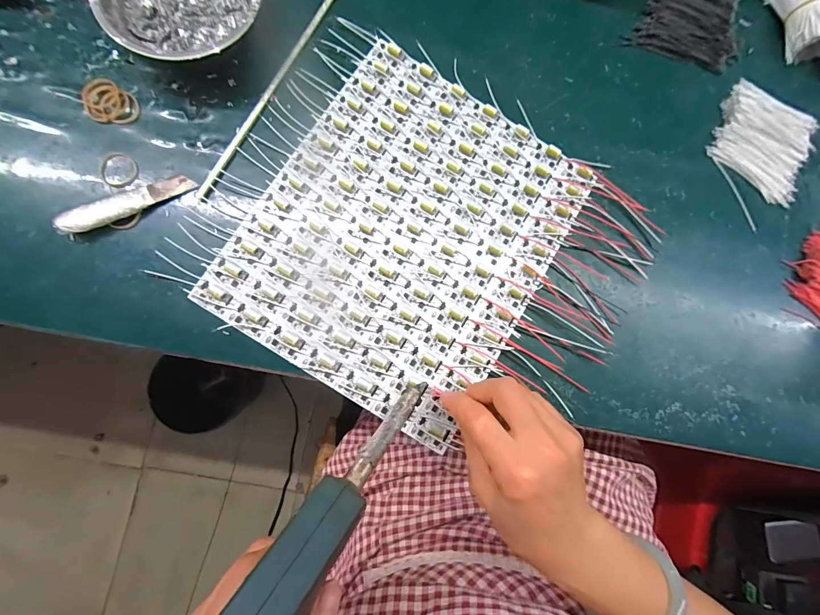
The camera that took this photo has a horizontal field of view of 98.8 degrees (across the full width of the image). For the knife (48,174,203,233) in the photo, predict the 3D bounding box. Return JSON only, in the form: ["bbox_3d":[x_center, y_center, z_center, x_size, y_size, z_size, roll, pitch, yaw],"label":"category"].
[{"bbox_3d":[-0.230,-0.085,0.285,0.102,0.009,0.020,-27,86,-8],"label":"knife"}]

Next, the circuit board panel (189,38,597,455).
[{"bbox_3d":[-0.002,-0.066,0.306,0.242,0.008,0.283,32,81,-1],"label":"circuit board panel"}]

